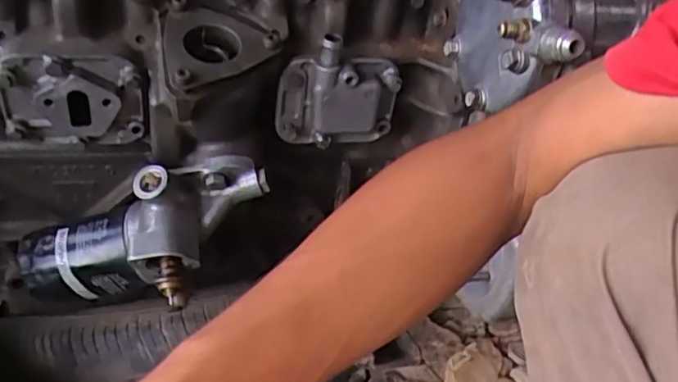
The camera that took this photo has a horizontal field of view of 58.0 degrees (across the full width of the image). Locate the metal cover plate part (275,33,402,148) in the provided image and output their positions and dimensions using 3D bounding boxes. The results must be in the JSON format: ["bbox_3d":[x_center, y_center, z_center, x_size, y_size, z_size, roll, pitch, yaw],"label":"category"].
[{"bbox_3d":[-0.001,-0.088,0.559,0.111,0.110,0.031,-7,35,-8],"label":"metal cover plate part"}]

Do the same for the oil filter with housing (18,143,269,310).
[{"bbox_3d":[-0.174,0.040,0.539,0.234,0.091,0.099,-26,36,4],"label":"oil filter with housing"}]

